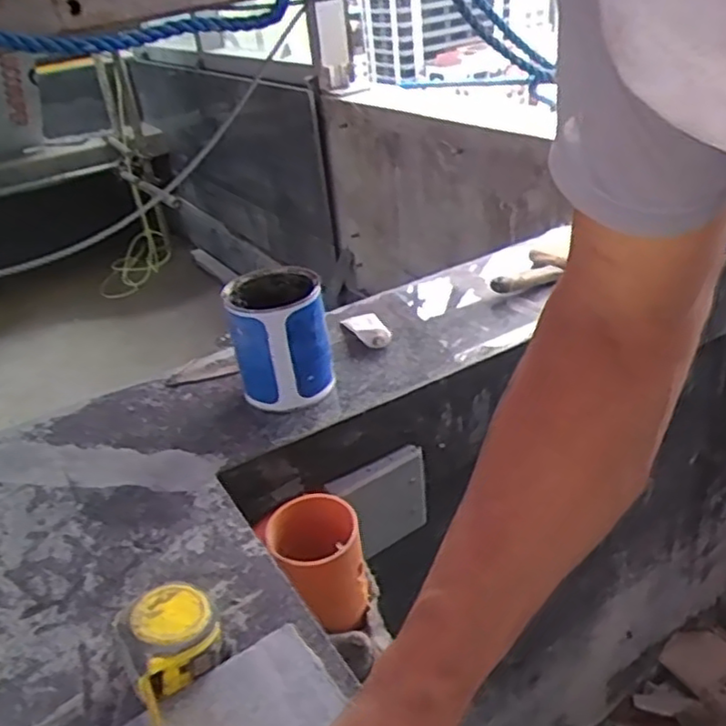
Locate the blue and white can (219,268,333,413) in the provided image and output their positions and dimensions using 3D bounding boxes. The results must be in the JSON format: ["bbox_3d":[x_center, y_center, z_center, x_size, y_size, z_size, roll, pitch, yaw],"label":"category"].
[{"bbox_3d":[-0.090,-0.025,0.714,0.091,0.125,0.102,-14,31,-13],"label":"blue and white can"}]

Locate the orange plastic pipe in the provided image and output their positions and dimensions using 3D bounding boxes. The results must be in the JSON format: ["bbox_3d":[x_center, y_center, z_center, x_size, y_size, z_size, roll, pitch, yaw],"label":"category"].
[{"bbox_3d":[-0.037,0.180,0.604,0.081,0.090,0.076,-6,31,3],"label":"orange plastic pipe"}]

